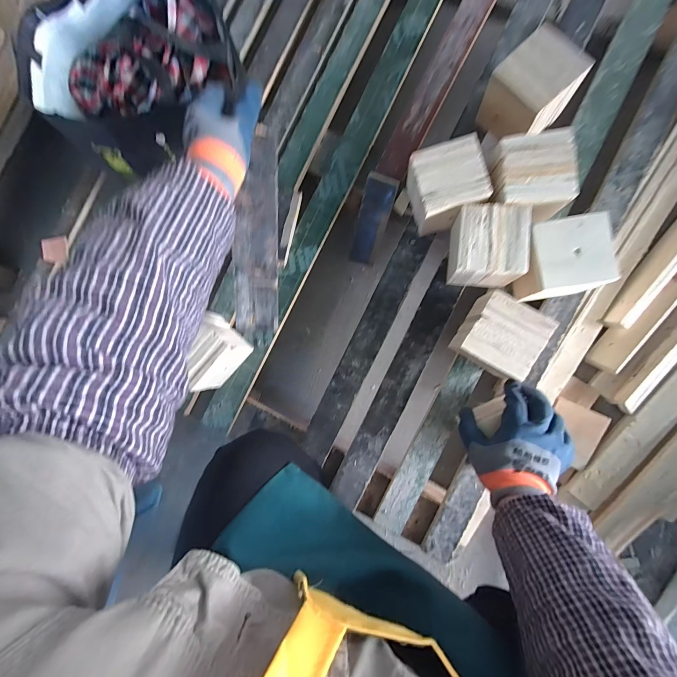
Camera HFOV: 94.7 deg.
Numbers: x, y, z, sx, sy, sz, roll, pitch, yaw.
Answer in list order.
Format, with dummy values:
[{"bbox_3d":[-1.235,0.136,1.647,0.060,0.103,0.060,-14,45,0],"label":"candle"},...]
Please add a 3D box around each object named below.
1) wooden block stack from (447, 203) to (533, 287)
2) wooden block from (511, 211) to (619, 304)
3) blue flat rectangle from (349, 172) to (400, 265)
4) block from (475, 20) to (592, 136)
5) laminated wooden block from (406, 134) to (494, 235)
[{"bbox_3d":[0.220,-0.134,0.476,0.102,0.094,0.101,3,88,7],"label":"wooden block stack"},{"bbox_3d":[0.315,-0.110,0.448,0.100,0.083,0.101,-11,86,7],"label":"wooden block"},{"bbox_3d":[0.063,-0.216,0.587,0.055,0.013,0.167,23,131,8],"label":"blue flat rectangle"},{"bbox_3d":[0.283,-0.363,0.472,0.098,0.099,0.095,-41,83,4],"label":"block"},{"bbox_3d":[0.165,-0.231,0.488,0.102,0.095,0.103,-16,85,6],"label":"laminated wooden block"}]

